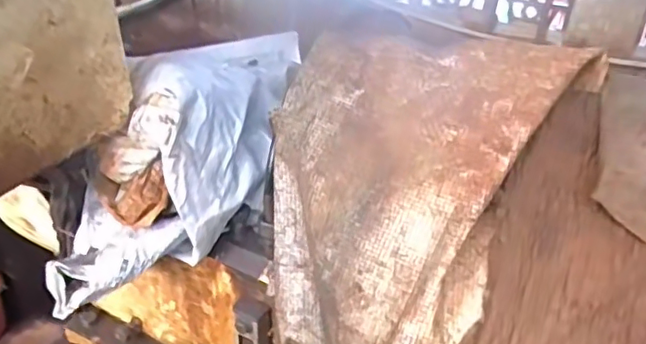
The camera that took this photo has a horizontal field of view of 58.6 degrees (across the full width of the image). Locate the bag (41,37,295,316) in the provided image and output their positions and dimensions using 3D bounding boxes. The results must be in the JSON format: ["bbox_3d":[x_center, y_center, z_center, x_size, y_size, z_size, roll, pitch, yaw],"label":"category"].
[{"bbox_3d":[-0.128,-0.033,0.583,0.152,0.183,0.327,7,34,7],"label":"bag"}]

